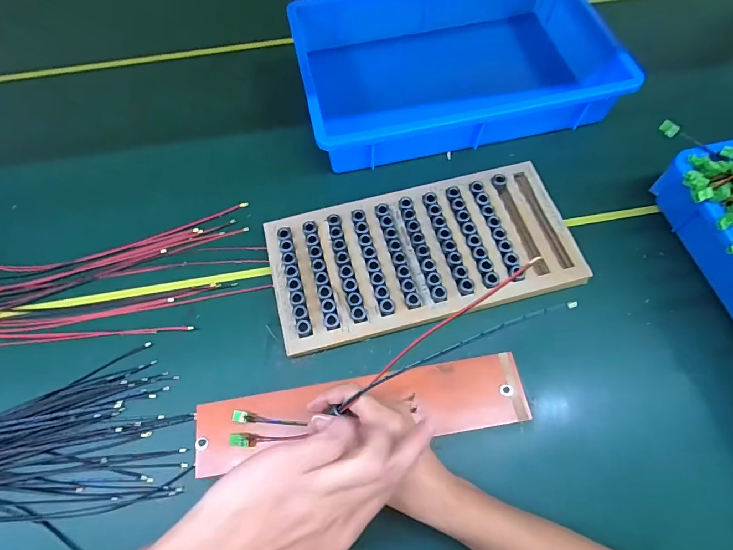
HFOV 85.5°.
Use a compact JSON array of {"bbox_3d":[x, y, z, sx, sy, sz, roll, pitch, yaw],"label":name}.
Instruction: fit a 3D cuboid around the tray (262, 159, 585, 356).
[{"bbox_3d":[0.066,-0.029,0.490,0.359,0.031,0.173,-13,67,-4],"label":"tray"}]

